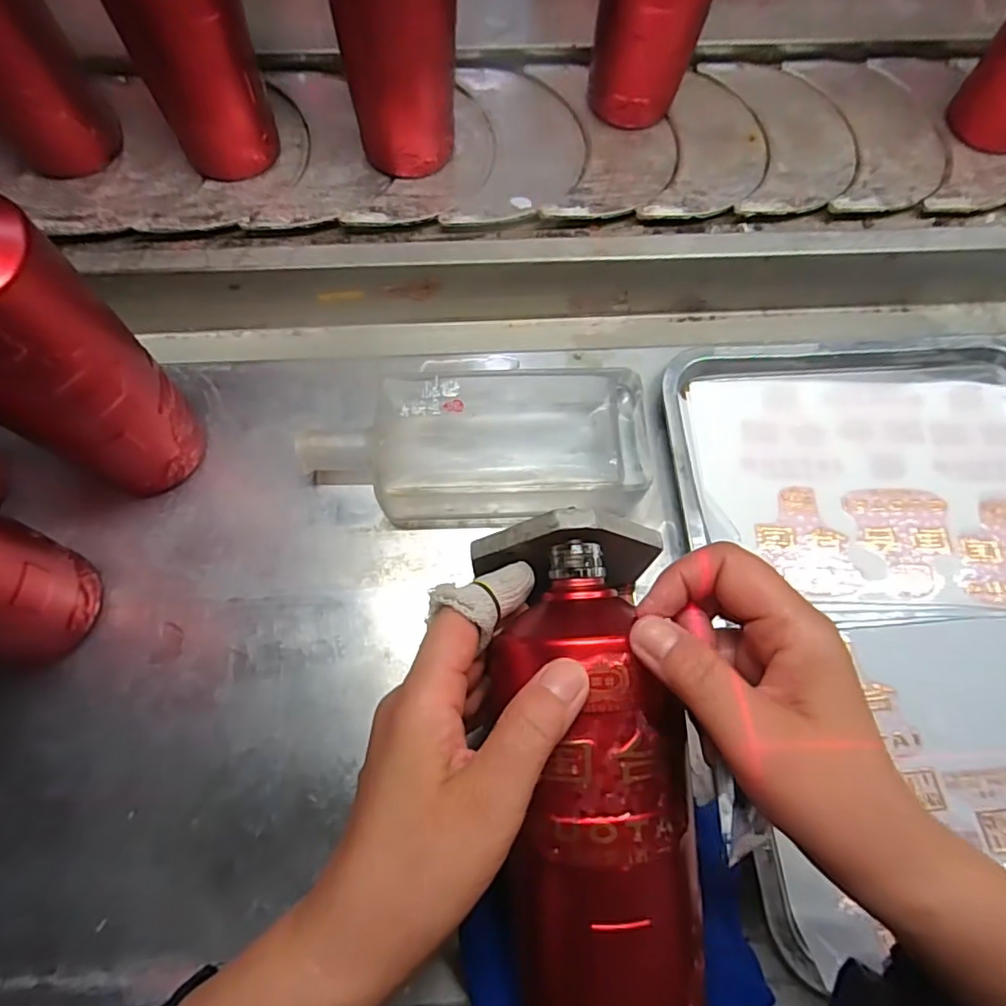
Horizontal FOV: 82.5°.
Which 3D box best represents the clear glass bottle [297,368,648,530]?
[{"bbox_3d":[-0.015,-0.037,0.383,0.214,0.042,0.097,-2,73,-1],"label":"clear glass bottle"}]

